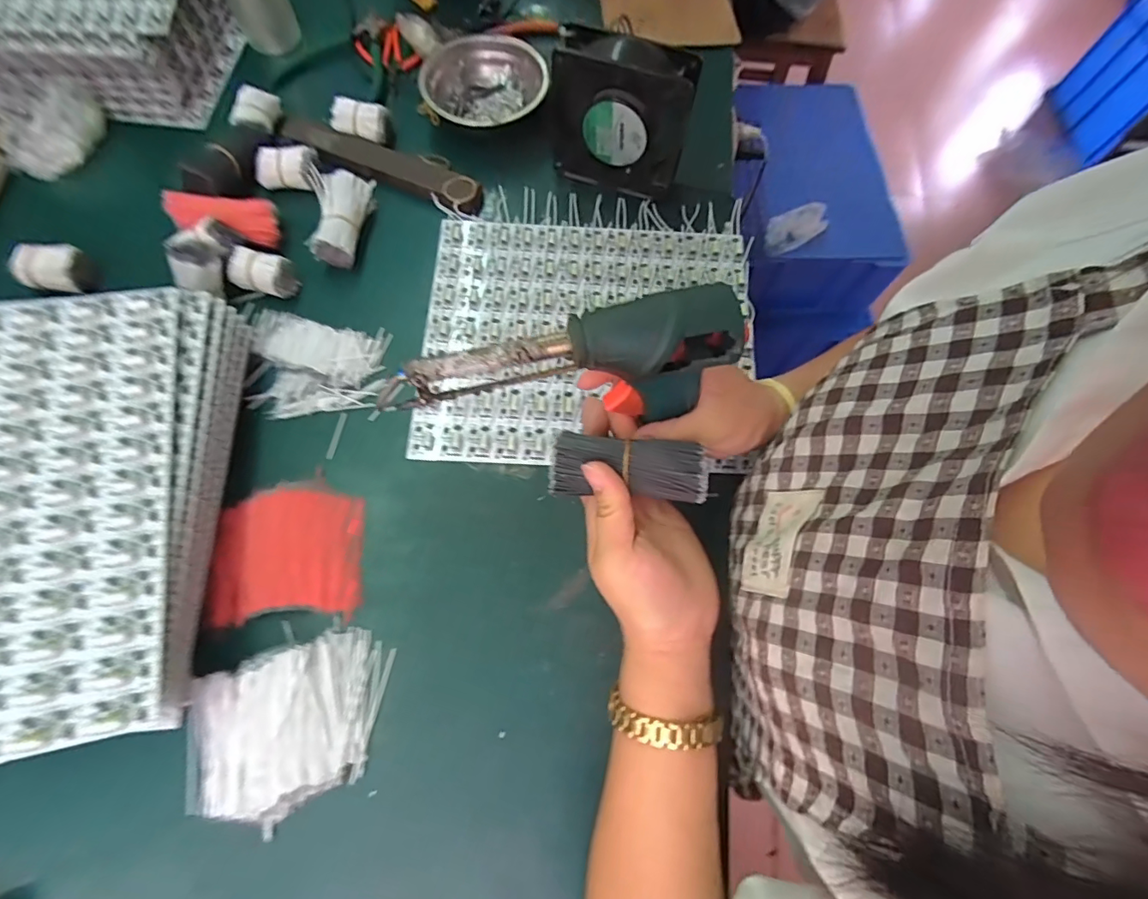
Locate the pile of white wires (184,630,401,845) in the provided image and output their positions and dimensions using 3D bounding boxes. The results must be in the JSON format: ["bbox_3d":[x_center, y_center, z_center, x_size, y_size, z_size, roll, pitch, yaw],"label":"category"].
[{"bbox_3d":[-0.185,0.178,0.325,0.130,0.021,0.095,-23,73,-10],"label":"pile of white wires"}]

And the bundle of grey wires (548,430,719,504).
[{"bbox_3d":[0.031,0.010,0.283,0.086,0.018,0.037,7,70,10],"label":"bundle of grey wires"}]

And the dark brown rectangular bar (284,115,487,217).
[{"bbox_3d":[-0.193,-0.285,0.500,0.223,0.018,0.040,22,71,6],"label":"dark brown rectangular bar"}]

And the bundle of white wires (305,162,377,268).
[{"bbox_3d":[-0.214,-0.213,0.462,0.048,0.036,0.092,1,70,-4],"label":"bundle of white wires"}]

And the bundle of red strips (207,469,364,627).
[{"bbox_3d":[-0.208,0.072,0.367,0.102,0.013,0.096,-6,71,-4],"label":"bundle of red strips"}]

